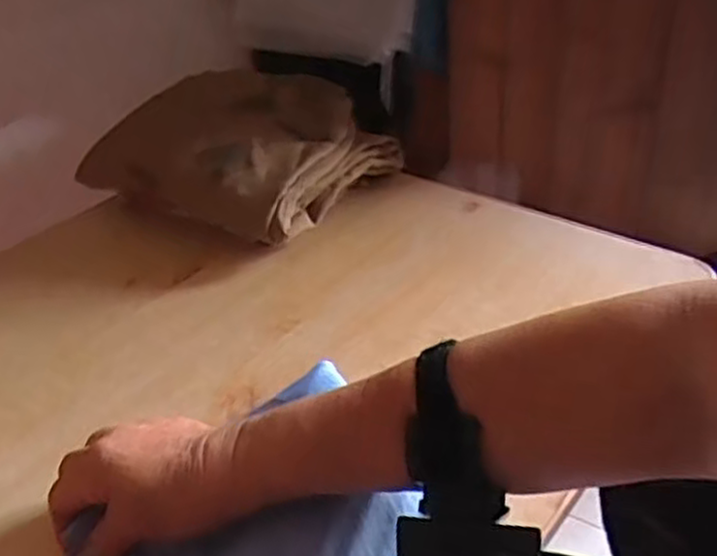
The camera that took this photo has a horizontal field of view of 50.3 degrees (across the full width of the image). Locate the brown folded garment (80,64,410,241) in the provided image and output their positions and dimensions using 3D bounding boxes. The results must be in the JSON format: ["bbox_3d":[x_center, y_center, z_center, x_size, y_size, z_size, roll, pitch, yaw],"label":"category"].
[{"bbox_3d":[-0.124,-0.137,0.797,0.254,0.116,0.199,16,39,29],"label":"brown folded garment"}]

